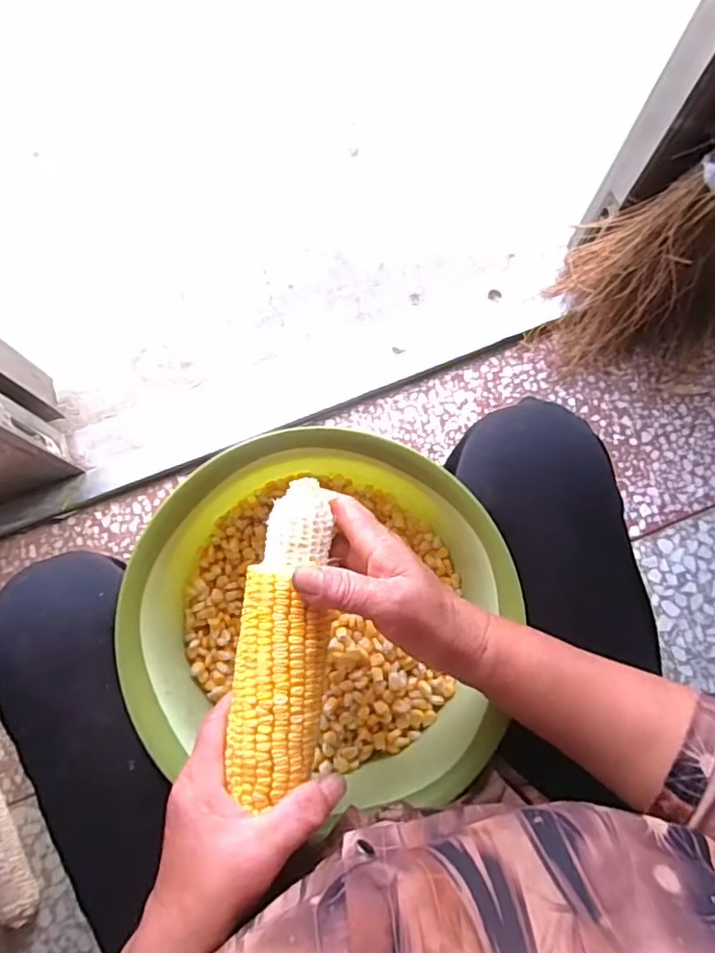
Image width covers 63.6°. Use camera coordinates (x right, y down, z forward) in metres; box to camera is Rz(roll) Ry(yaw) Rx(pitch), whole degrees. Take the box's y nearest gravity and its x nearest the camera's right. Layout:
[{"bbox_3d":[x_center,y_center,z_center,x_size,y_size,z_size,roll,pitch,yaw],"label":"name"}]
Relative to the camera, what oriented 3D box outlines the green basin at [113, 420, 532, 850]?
[{"bbox_3d":[-0.024,0.093,0.415,0.256,0.094,0.226,10,76,3],"label":"green basin"}]

